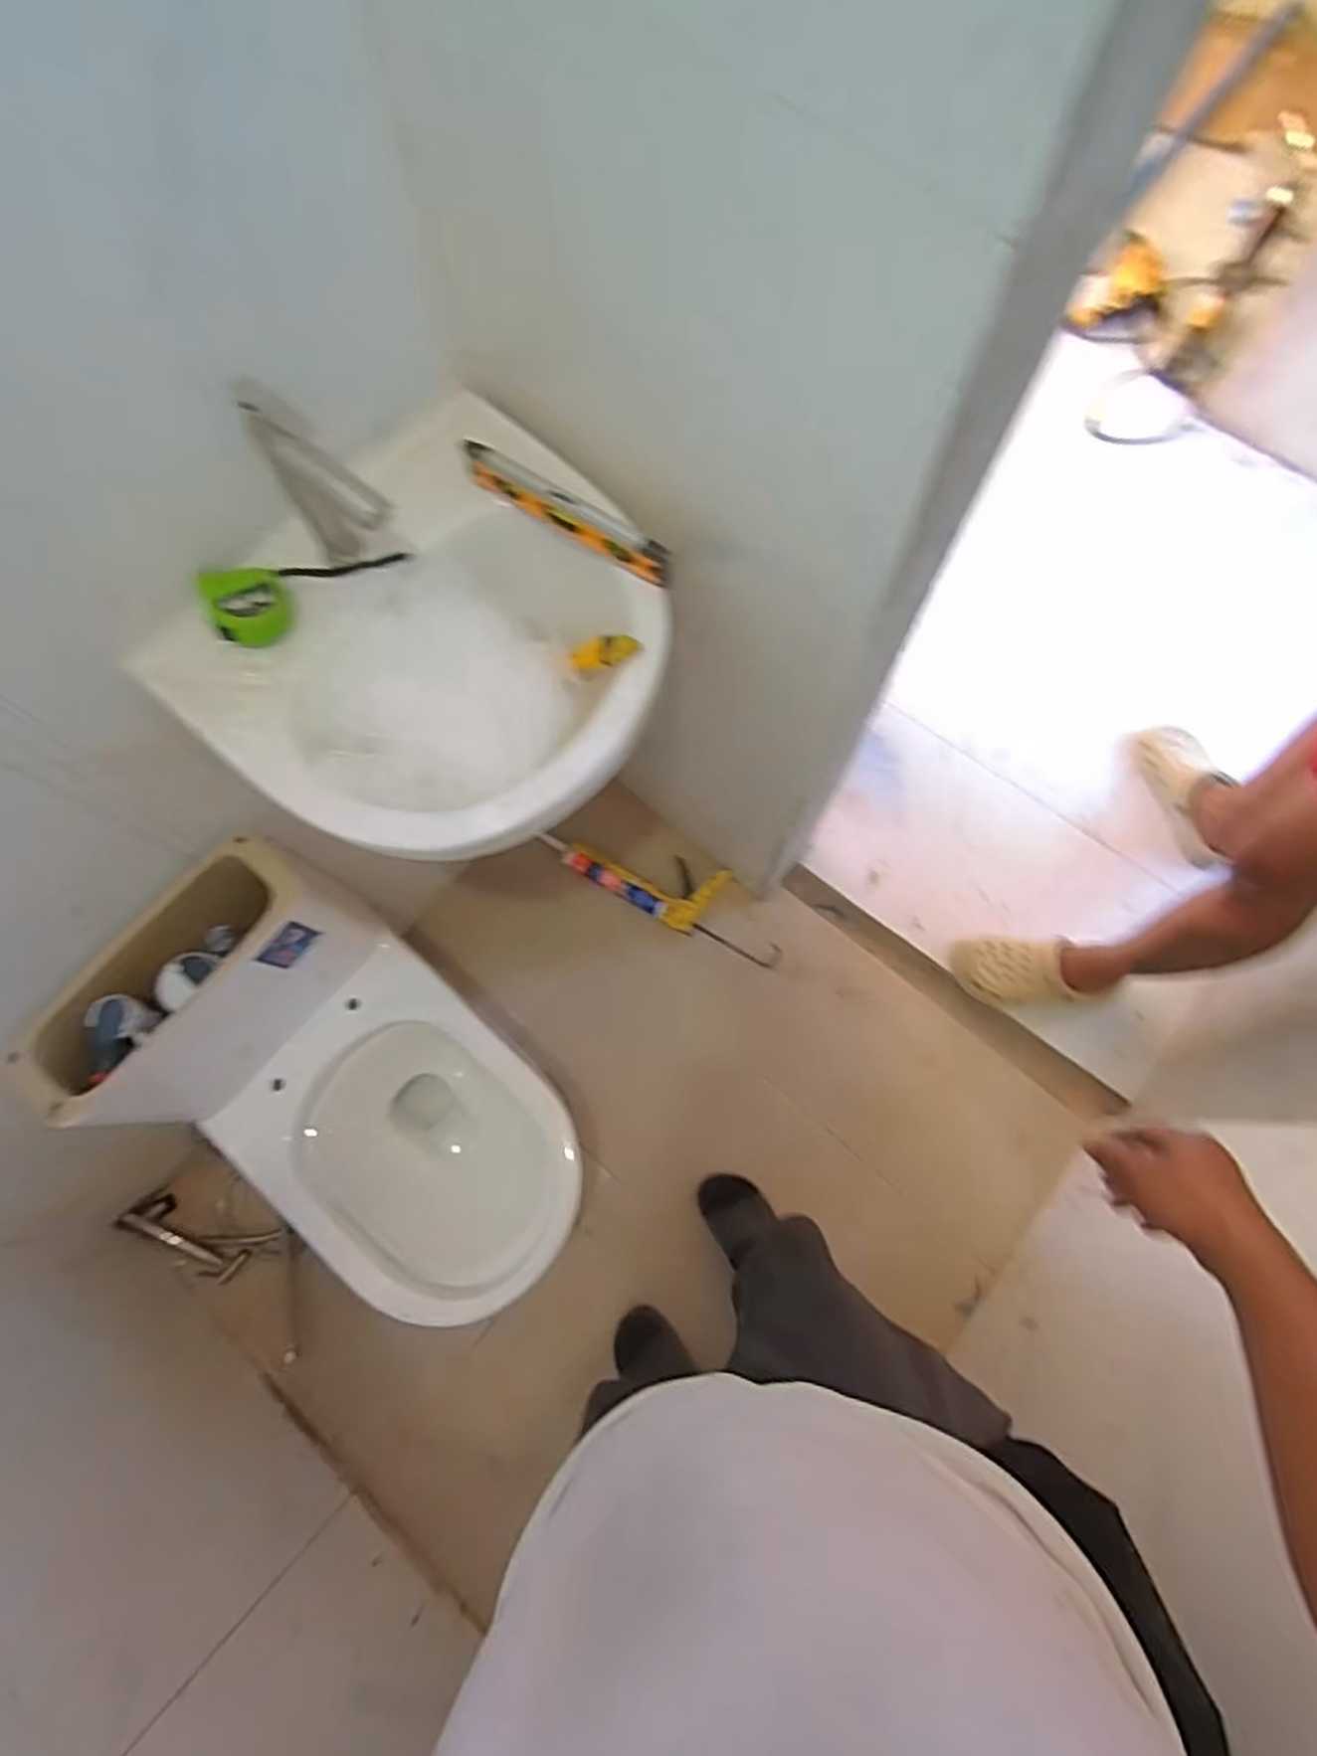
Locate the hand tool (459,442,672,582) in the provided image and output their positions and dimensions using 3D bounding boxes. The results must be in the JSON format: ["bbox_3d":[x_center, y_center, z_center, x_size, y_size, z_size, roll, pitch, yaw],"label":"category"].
[{"bbox_3d":[-0.080,-0.323,0.674,0.209,0.043,0.025,34,77,11],"label":"hand tool"}]

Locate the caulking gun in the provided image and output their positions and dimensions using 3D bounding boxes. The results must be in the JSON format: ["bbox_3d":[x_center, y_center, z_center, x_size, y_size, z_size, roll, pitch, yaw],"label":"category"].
[{"bbox_3d":[0.009,0.015,1.440,0.491,0.050,0.138,23,76,8],"label":"caulking gun"}]

